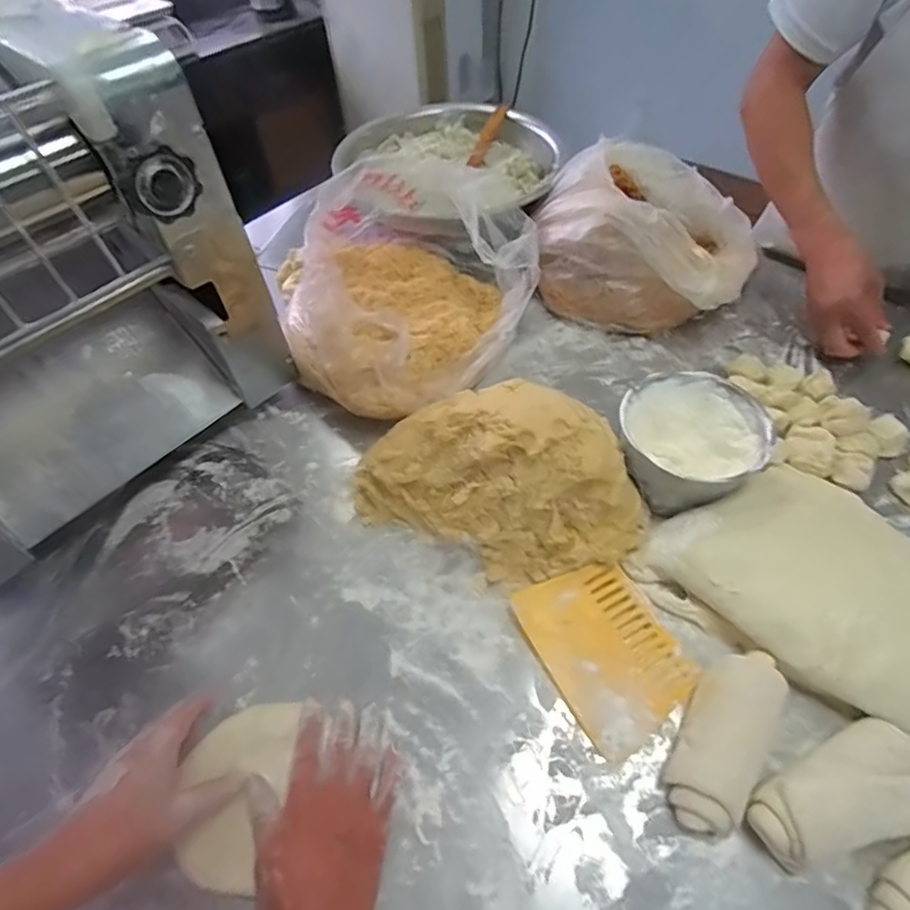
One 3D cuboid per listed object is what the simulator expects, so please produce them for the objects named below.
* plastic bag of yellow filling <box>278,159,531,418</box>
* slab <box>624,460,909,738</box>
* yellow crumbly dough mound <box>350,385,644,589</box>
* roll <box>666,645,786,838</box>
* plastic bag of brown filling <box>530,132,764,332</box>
[{"bbox_3d":[-0.065,-0.230,0.762,0.301,0.187,0.369,16,54,15],"label":"plastic bag of yellow filling"},{"bbox_3d":[0.403,0.155,0.512,0.417,0.076,0.192,34,61,26],"label":"slab"},{"bbox_3d":[0.052,0.019,0.603,0.293,0.123,0.182,24,57,20],"label":"yellow crumbly dough mound"},{"bbox_3d":[0.231,0.238,0.476,0.060,0.038,0.159,30,59,24],"label":"roll"},{"bbox_3d":[0.283,-0.336,0.847,0.292,0.166,0.283,15,54,14],"label":"plastic bag of brown filling"}]

